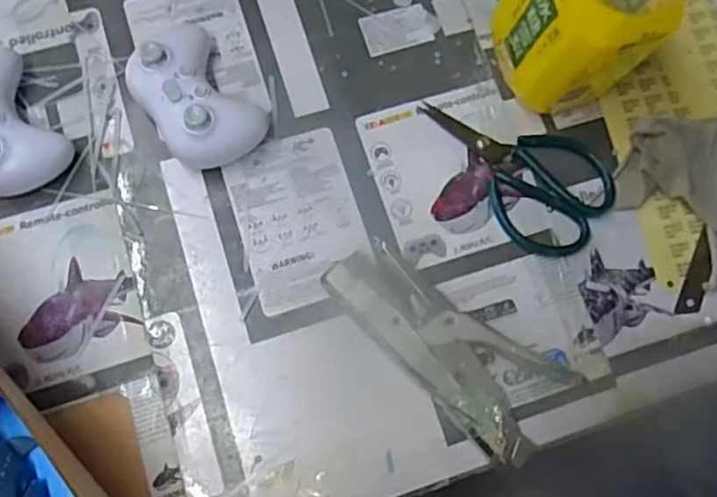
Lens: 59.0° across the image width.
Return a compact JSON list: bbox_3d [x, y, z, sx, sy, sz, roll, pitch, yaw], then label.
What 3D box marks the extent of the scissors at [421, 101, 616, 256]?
[{"bbox_3d":[0.126,-0.069,0.486,0.093,0.008,0.158,-35,78,-10],"label":"scissors"}]

